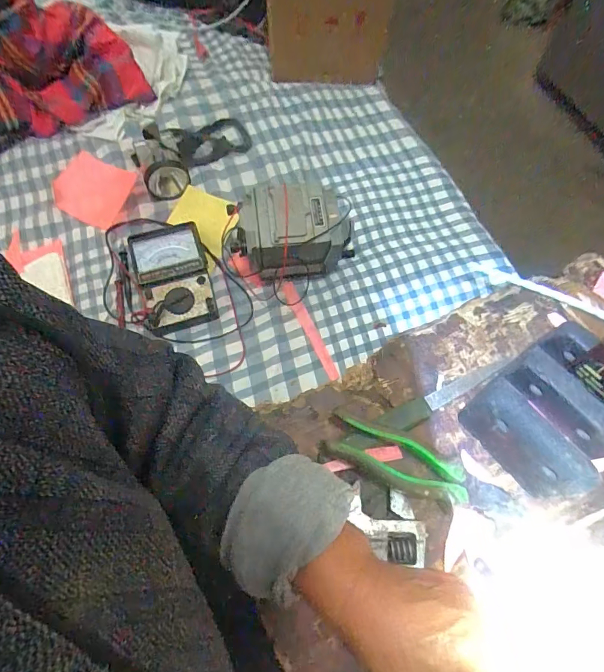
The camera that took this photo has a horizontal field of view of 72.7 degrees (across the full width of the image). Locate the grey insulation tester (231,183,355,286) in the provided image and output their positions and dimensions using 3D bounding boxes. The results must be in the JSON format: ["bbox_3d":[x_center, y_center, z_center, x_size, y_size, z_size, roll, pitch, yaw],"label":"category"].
[{"bbox_3d":[-0.012,-0.162,0.663,0.189,0.134,0.107,2,65,1],"label":"grey insulation tester"}]

